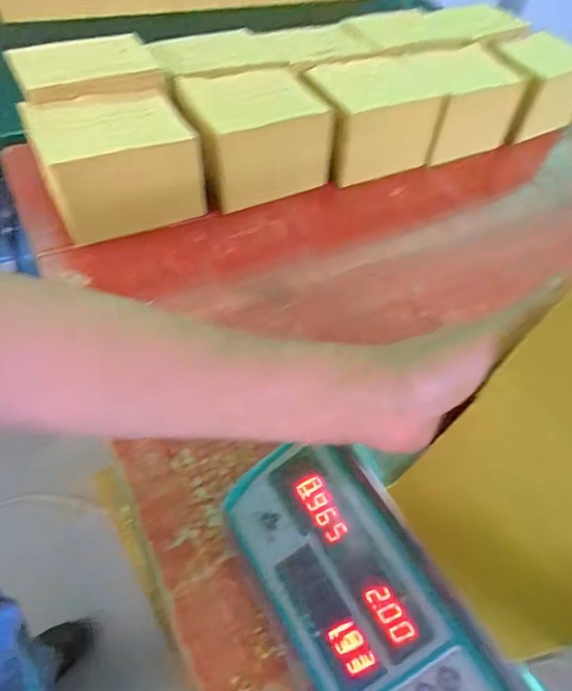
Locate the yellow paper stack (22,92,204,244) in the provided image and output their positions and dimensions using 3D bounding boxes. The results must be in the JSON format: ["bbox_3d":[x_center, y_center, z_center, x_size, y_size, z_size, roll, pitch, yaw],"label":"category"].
[{"bbox_3d":[-0.205,-0.218,0.621,0.180,0.123,0.116,-20,57,-19],"label":"yellow paper stack"}]

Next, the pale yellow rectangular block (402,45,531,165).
[{"bbox_3d":[0.277,-0.386,0.823,0.167,0.131,0.112,-20,59,-22],"label":"pale yellow rectangular block"}]

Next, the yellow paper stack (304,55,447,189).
[{"bbox_3d":[0.119,-0.331,0.751,0.179,0.118,0.123,-21,57,-20],"label":"yellow paper stack"}]

